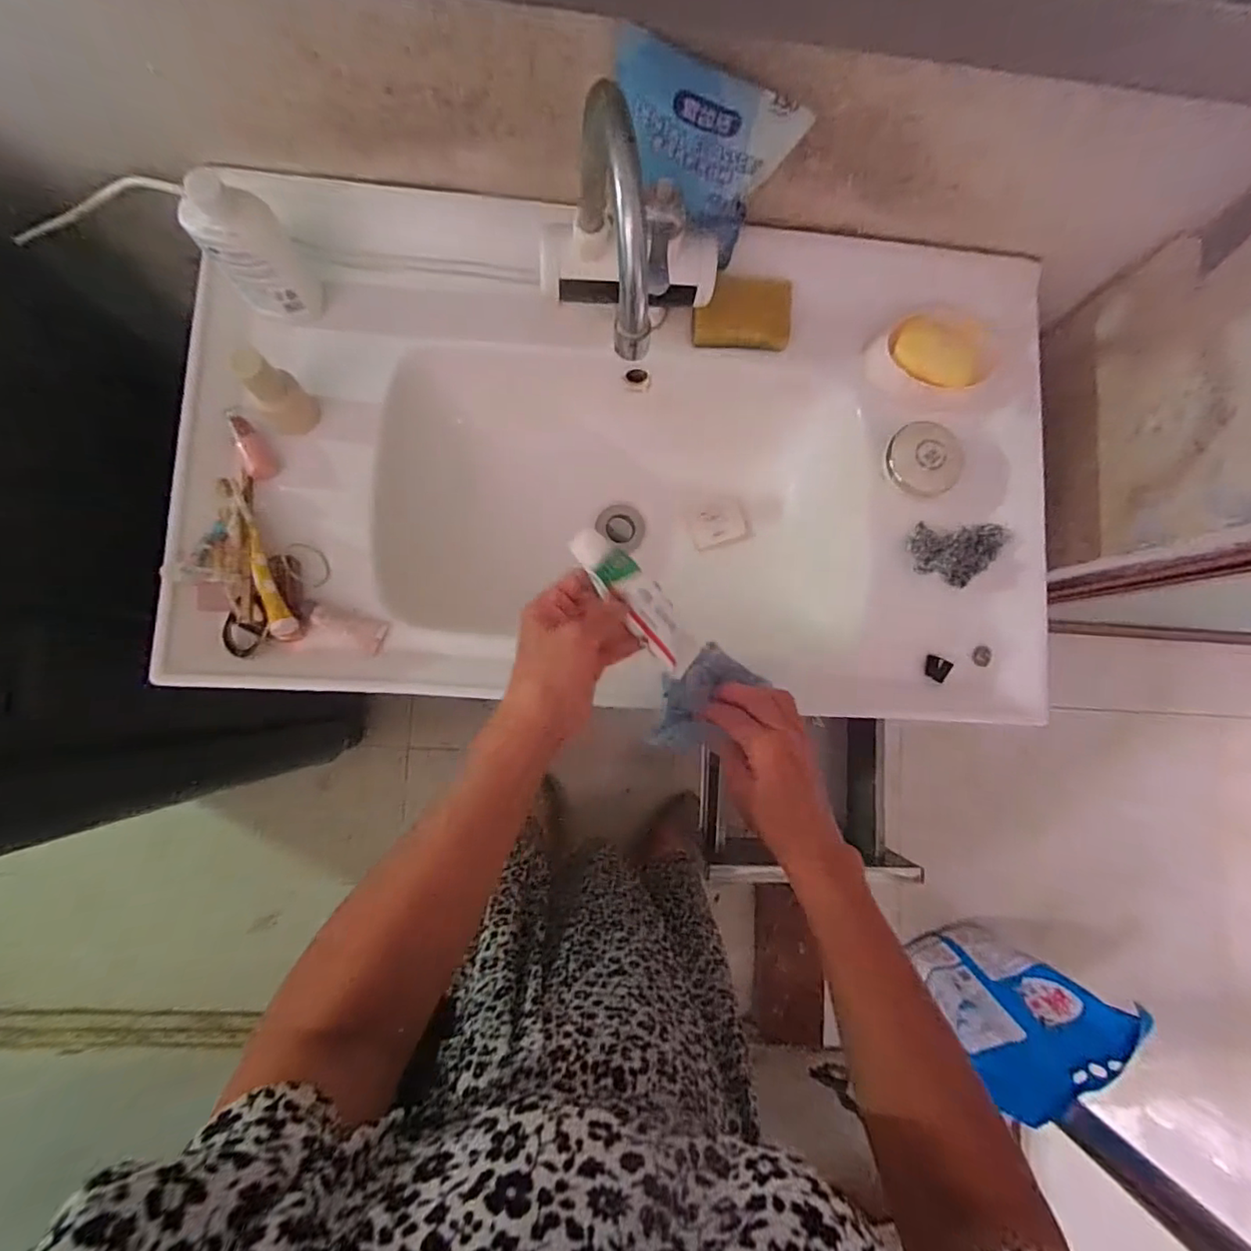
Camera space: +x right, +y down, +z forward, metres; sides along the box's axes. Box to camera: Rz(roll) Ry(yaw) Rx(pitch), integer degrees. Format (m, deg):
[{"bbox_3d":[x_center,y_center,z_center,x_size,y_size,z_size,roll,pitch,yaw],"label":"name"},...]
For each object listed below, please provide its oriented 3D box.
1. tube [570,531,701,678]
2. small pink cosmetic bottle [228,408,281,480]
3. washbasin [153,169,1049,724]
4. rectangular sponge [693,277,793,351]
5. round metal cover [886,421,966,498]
[{"bbox_3d":[0.009,-0.021,0.440,0.036,0.017,0.124,-42,102,-6],"label":"tube"},{"bbox_3d":[-0.332,-0.161,0.530,0.022,0.016,0.063,-25,86,-6],"label":"small pink cosmetic bottle"},{"bbox_3d":[0.006,-0.150,0.618,0.799,0.197,0.458,3,84,-3],"label":"washbasin"},{"bbox_3d":[0.113,-0.294,0.565,0.093,0.049,0.044,4,84,-3],"label":"rectangular sponge"},{"bbox_3d":[0.288,-0.159,0.570,0.072,0.017,0.066,20,109,4],"label":"round metal cover"}]

